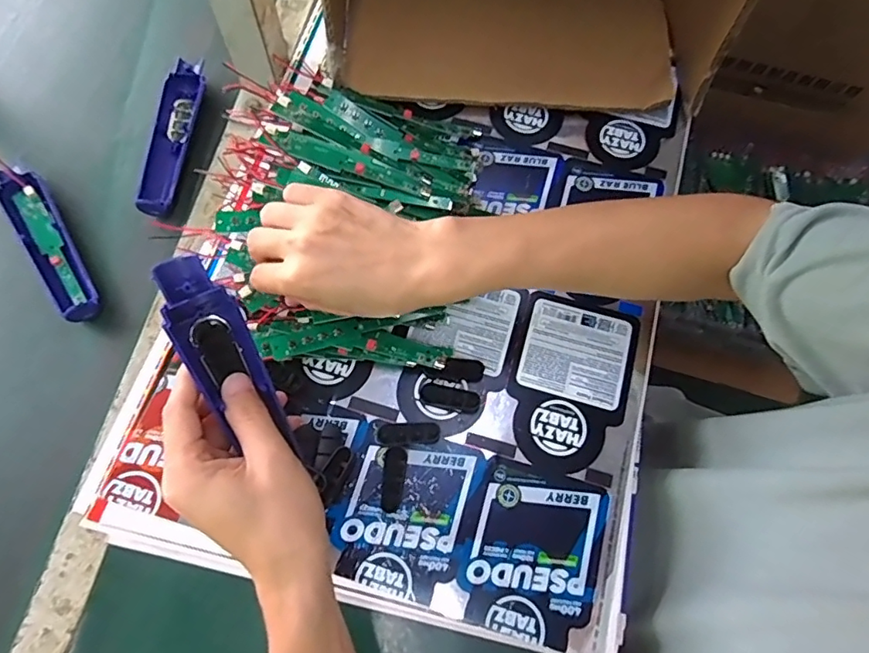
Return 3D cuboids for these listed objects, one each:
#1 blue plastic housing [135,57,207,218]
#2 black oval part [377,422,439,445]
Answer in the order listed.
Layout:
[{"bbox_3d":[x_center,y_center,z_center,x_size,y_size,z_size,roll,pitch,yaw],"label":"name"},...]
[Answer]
[{"bbox_3d":[-0.250,-0.180,0.500,0.039,0.022,0.171,6,69,-1],"label":"blue plastic housing"},{"bbox_3d":[-0.020,0.082,0.403,0.048,0.014,0.016,0,69,-3],"label":"black oval part"}]

